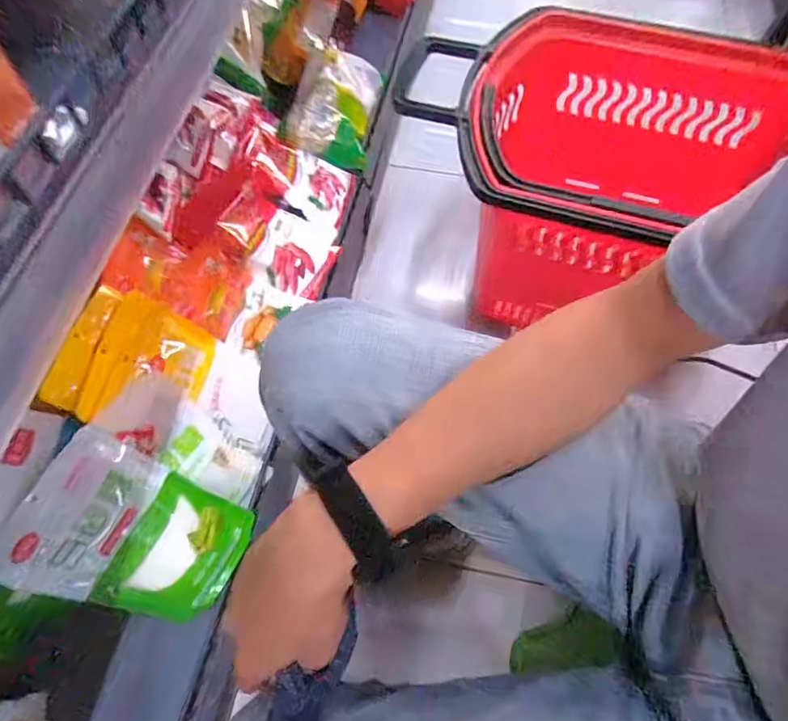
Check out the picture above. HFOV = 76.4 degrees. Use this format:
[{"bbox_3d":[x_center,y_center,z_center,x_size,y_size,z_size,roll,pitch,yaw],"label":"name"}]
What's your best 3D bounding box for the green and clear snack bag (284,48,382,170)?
[{"bbox_3d":[-0.110,-0.427,0.836,0.146,0.077,0.192,8,64,4],"label":"green and clear snack bag"}]

